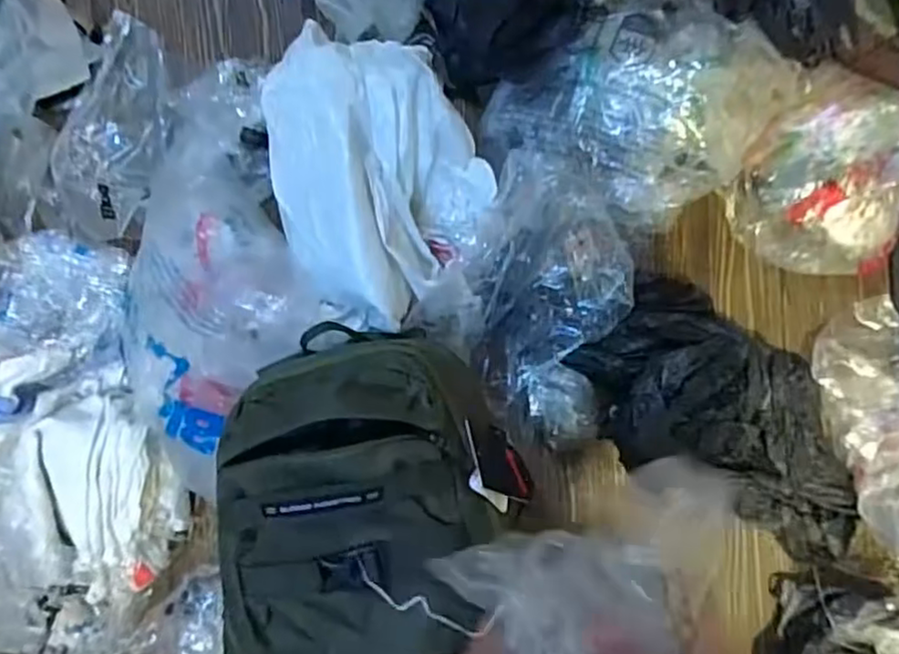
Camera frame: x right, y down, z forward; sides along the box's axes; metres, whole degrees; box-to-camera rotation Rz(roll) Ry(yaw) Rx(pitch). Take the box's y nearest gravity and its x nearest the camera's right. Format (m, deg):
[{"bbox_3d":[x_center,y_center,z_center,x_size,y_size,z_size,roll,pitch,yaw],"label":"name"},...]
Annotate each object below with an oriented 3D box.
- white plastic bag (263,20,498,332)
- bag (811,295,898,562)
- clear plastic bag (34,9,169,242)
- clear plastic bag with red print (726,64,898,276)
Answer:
[{"bbox_3d":[-0.069,-0.150,0.682,0.213,0.077,0.298,-9,93,5],"label":"white plastic bag"},{"bbox_3d":[0.470,0.113,0.735,0.099,0.081,0.292,-4,70,4],"label":"bag"},{"bbox_3d":[-0.388,-0.224,0.790,0.127,0.049,0.262,21,95,2],"label":"clear plastic bag"},{"bbox_3d":[0.409,-0.155,0.725,0.179,0.079,0.186,20,95,2],"label":"clear plastic bag with red print"}]

